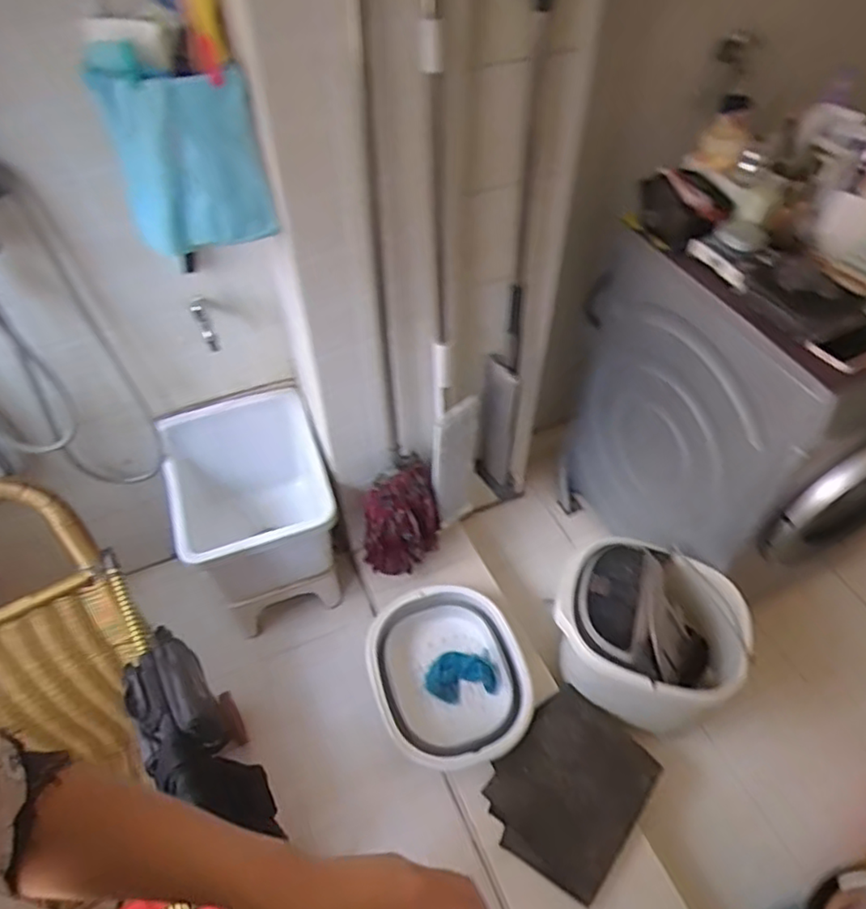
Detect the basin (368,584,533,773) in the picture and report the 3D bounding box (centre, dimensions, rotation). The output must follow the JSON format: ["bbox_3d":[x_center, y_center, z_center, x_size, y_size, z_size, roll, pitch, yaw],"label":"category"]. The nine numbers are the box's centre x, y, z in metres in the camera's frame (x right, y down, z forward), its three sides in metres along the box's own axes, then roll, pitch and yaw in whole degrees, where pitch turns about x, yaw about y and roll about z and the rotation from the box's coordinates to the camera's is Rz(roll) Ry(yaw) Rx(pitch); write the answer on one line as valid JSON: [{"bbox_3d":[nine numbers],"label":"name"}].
[{"bbox_3d":[0.050,0.465,1.345,0.288,0.100,0.373,-17,53,-11],"label":"basin"}]

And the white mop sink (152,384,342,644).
[{"bbox_3d":[-0.380,0.148,1.398,0.323,0.480,0.274,-19,53,-12],"label":"white mop sink"}]

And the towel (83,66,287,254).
[{"bbox_3d":[-0.266,-0.319,0.712,0.155,0.326,0.069,-27,89,-18],"label":"towel"}]

